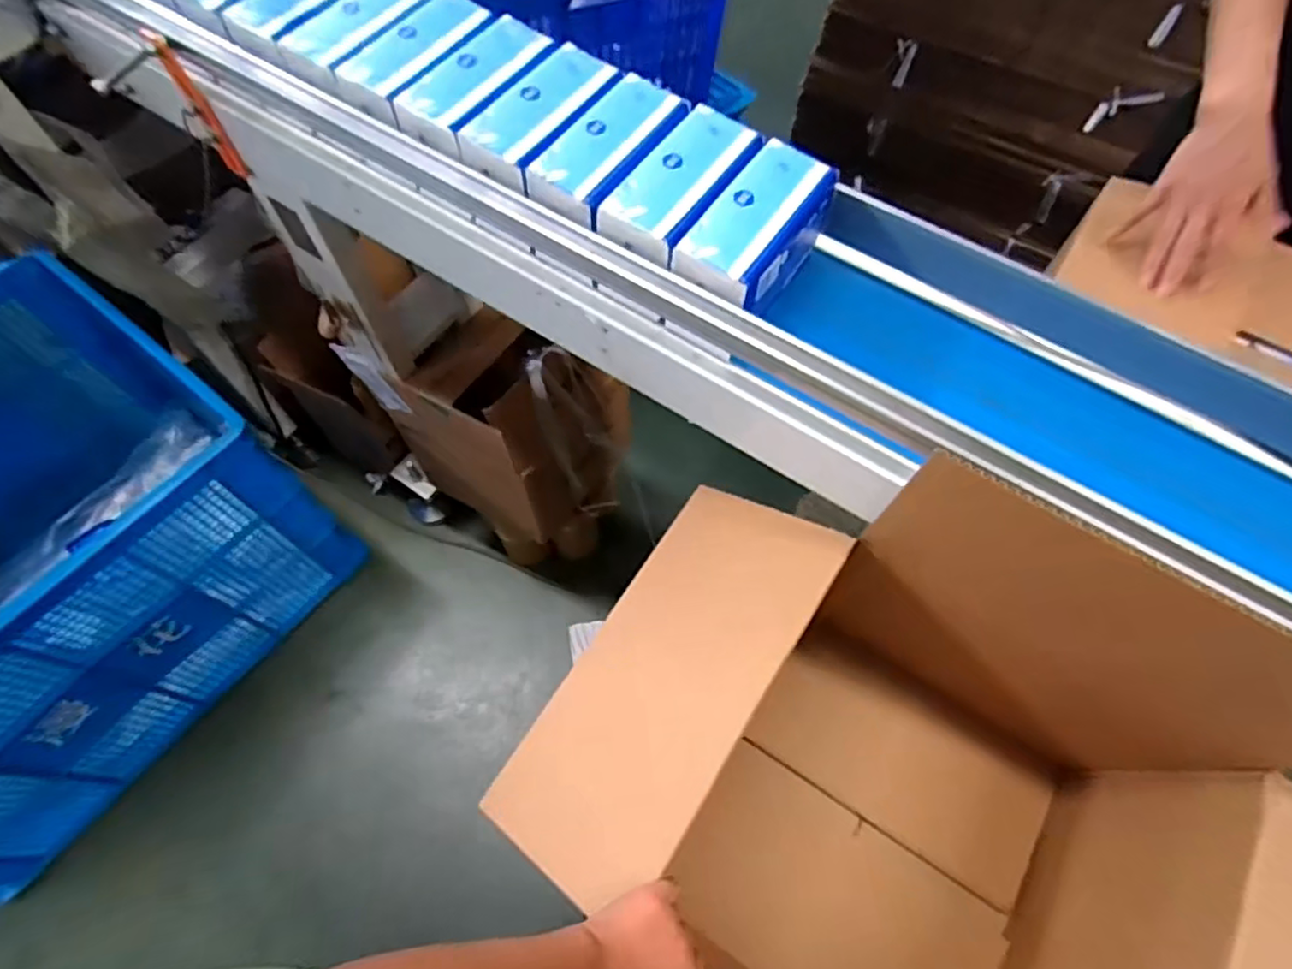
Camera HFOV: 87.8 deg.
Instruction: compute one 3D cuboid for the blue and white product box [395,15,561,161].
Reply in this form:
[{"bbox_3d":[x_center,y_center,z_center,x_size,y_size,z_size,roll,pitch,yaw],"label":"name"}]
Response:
[{"bbox_3d":[-0.133,-0.325,0.544,0.066,0.031,0.132,32,67,14],"label":"blue and white product box"}]

